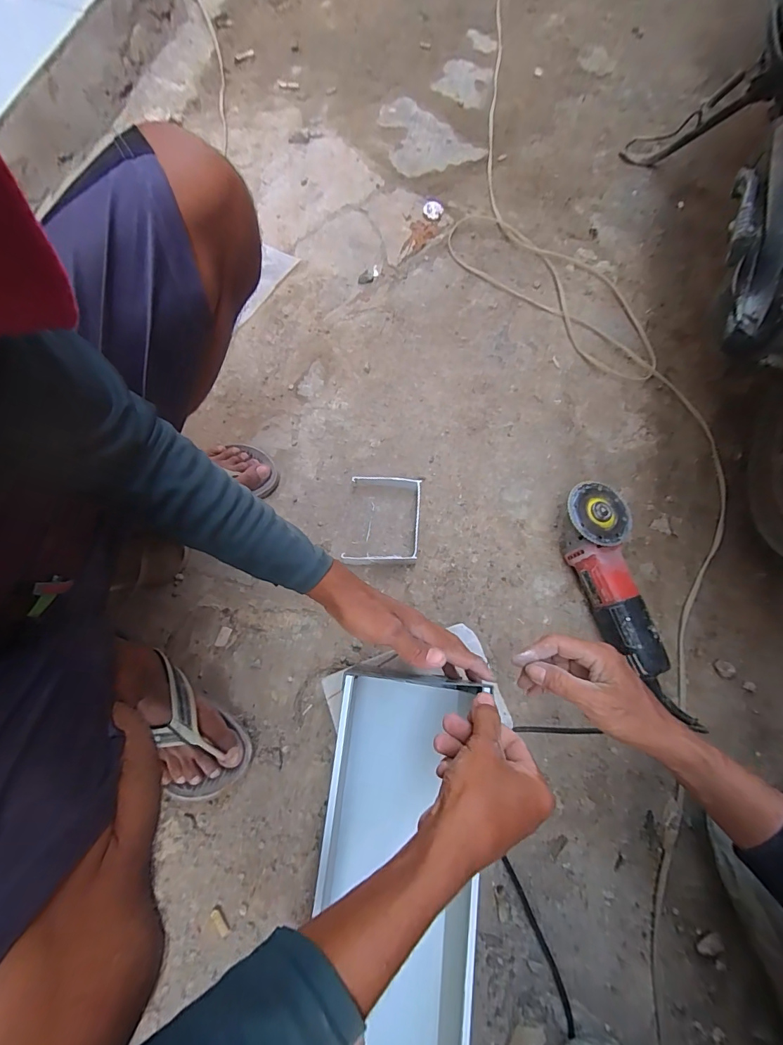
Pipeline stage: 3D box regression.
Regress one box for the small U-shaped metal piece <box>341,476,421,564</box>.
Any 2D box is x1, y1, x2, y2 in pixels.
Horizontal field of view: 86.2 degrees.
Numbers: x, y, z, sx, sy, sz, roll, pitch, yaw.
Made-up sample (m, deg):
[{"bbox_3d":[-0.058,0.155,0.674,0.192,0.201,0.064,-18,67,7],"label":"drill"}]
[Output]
[{"bbox_3d":[-0.012,-0.003,0.637,0.108,0.033,0.142,5,72,2],"label":"small U-shaped metal piece"}]

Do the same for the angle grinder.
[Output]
[{"bbox_3d":[0.315,0.107,0.578,0.088,0.083,0.324,-12,71,-4],"label":"angle grinder"}]

